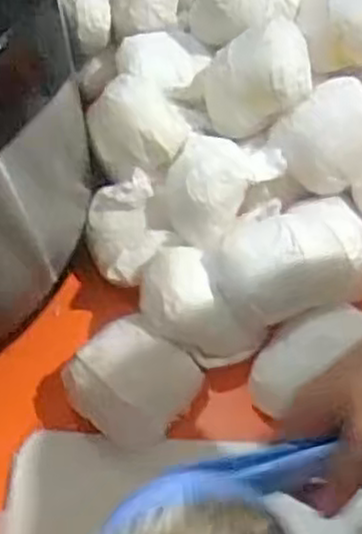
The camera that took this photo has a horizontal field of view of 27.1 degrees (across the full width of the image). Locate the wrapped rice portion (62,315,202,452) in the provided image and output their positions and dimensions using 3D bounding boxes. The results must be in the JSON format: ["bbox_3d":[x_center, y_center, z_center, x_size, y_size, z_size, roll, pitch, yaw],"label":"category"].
[{"bbox_3d":[-0.034,0.077,0.519,0.079,0.044,0.076,33,65,20],"label":"wrapped rice portion"}]

